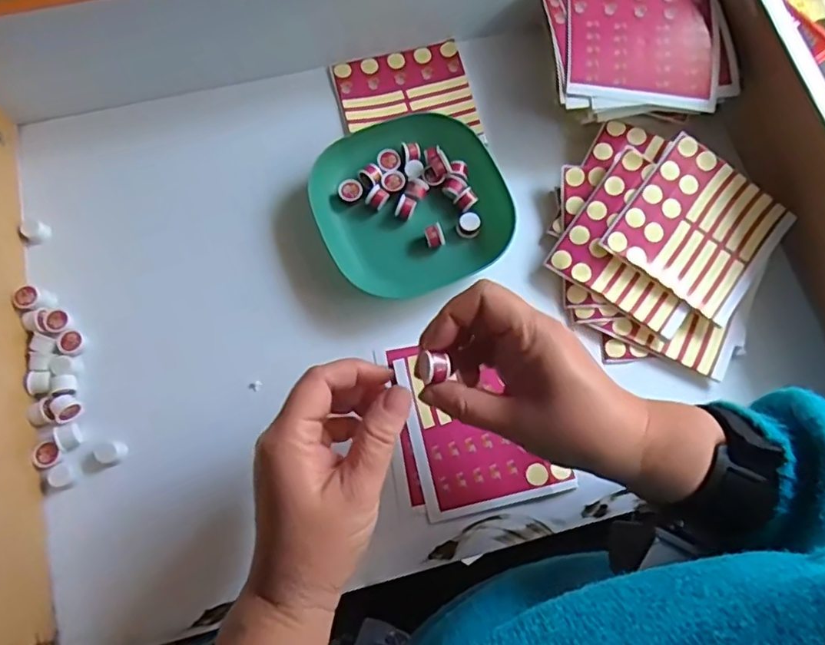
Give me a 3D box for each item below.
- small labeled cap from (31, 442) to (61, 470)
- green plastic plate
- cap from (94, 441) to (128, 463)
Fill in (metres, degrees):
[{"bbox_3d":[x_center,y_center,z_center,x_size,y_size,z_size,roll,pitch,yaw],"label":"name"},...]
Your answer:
[{"bbox_3d":[-0.237,0.086,0.368,0.014,0.007,0.017,-10,75,-4],"label":"small labeled cap"},{"bbox_3d":[-0.003,-0.091,0.423,0.135,0.025,0.131,-26,77,-8],"label":"green plastic plate"},{"bbox_3d":[-0.199,0.086,0.375,0.016,0.014,0.014,0,75,-2],"label":"cap"}]

